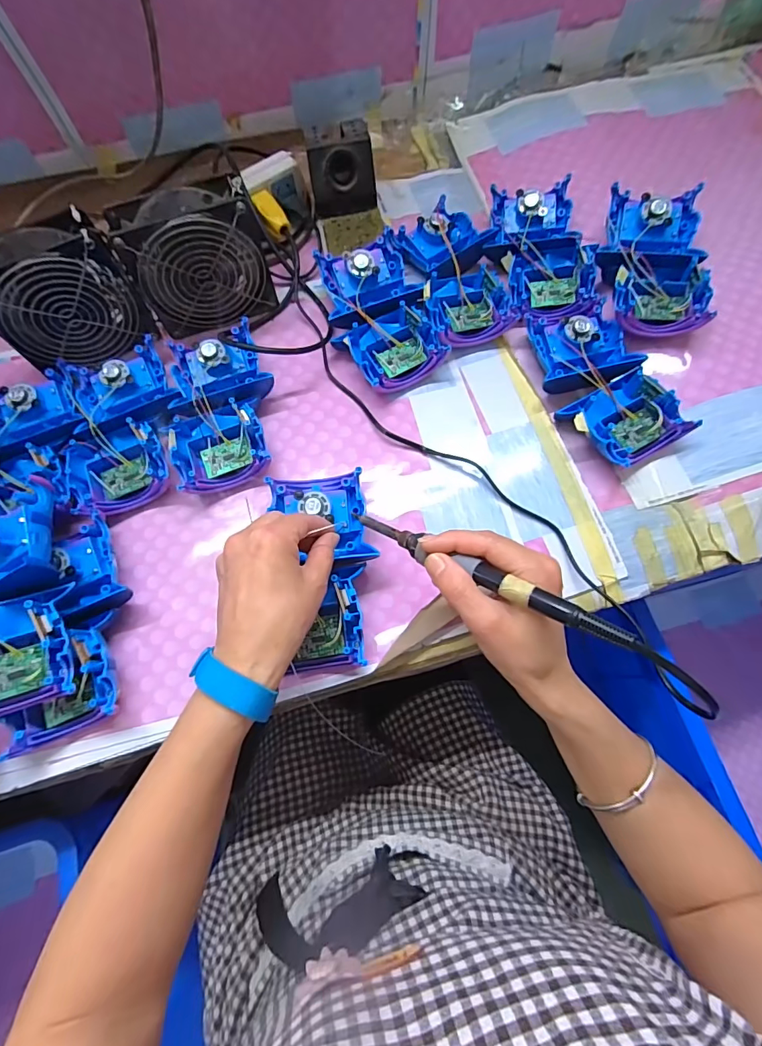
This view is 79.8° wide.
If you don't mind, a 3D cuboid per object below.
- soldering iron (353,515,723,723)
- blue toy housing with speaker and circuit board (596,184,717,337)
[{"bbox_3d":[0.072,0.039,0.286,0.241,0.020,0.017,26,71,35],"label":"soldering iron"},{"bbox_3d":[0.262,-0.251,0.443,0.086,0.050,0.156,4,71,2],"label":"blue toy housing with speaker and circuit board"}]

